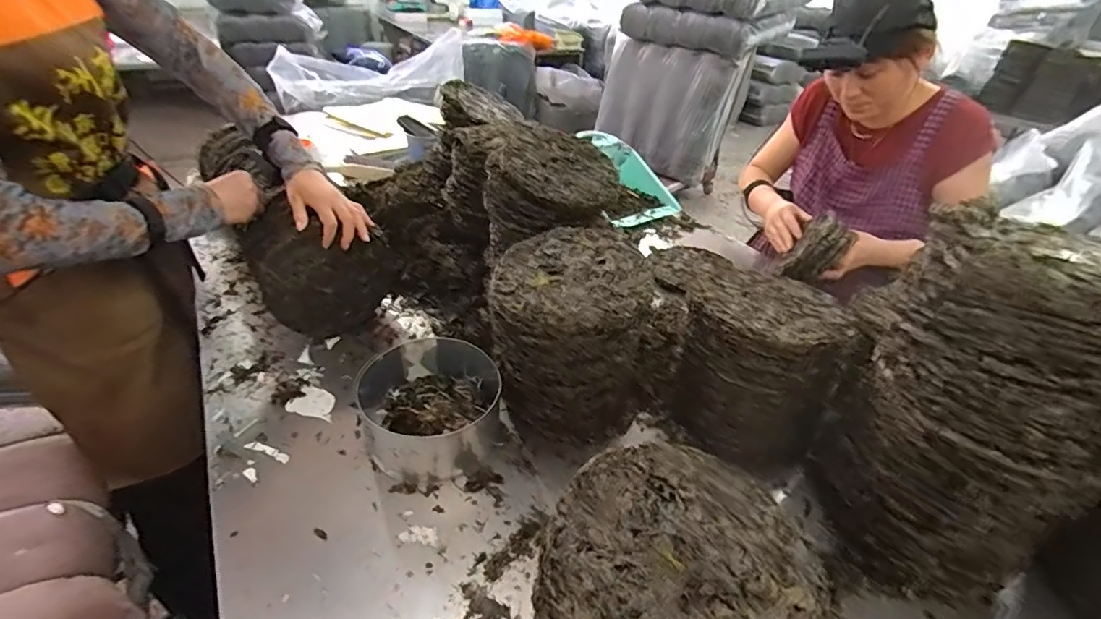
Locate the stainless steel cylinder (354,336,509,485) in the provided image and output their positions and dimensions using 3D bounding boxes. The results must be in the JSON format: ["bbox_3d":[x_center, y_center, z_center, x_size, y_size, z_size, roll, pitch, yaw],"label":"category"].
[{"bbox_3d":[-0.158,0.135,0.701,0.183,0.078,0.191,2,35,-2],"label":"stainless steel cylinder"}]

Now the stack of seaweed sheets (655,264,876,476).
[{"bbox_3d":[0.282,0.082,0.713,0.212,0.226,0.186,19,38,20],"label":"stack of seaweed sheets"}]

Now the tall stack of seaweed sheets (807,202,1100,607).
[{"bbox_3d":[0.428,0.110,0.525,0.187,0.373,0.189,4,35,1],"label":"tall stack of seaweed sheets"}]

